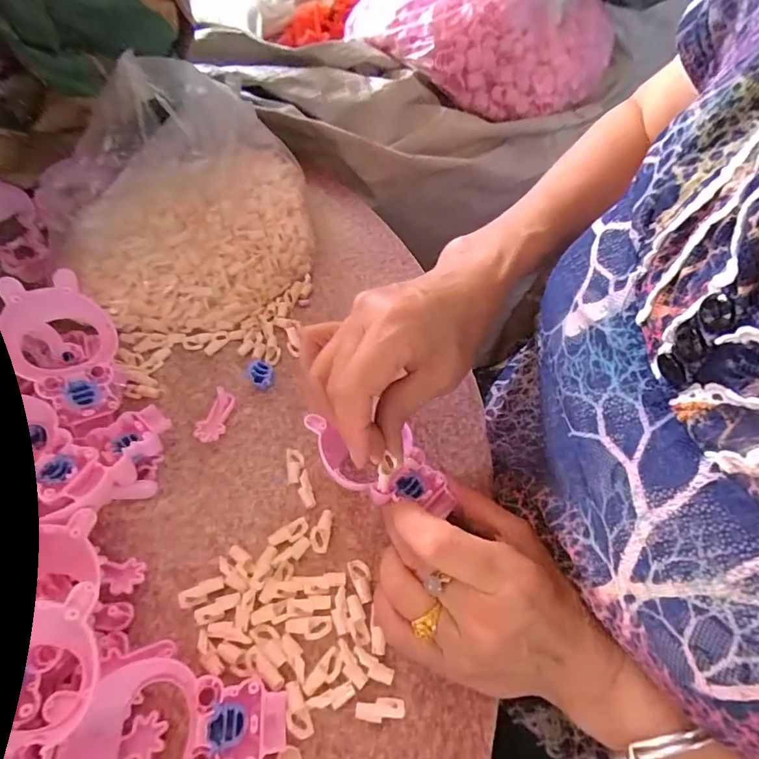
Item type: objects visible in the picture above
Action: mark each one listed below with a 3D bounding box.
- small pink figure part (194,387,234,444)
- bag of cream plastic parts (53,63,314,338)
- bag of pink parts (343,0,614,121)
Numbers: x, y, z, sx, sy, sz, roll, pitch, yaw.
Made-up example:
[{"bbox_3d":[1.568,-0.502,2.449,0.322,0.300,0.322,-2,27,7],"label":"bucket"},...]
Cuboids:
[{"bbox_3d":[-0.115,0.025,0.327,0.020,0.010,0.043,3,58,-1],"label":"small pink figure part"},{"bbox_3d":[-0.155,-0.145,0.373,0.193,0.121,0.182,-9,57,-8],"label":"bag of cream plastic parts"},{"bbox_3d":[0.109,-0.410,0.531,0.276,0.106,0.226,34,62,18],"label":"bag of pink parts"}]

